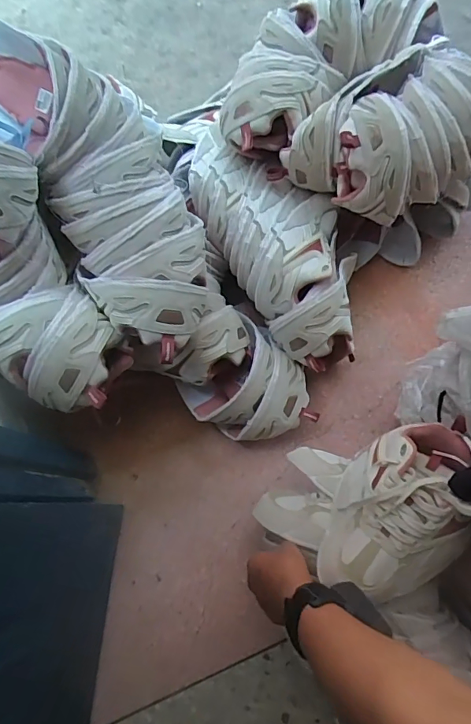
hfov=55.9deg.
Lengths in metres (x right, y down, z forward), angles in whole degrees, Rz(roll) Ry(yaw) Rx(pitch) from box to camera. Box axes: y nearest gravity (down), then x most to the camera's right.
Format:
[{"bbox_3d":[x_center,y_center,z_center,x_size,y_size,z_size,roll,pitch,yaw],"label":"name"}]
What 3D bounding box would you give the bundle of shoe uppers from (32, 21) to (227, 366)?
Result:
[{"bbox_3d":[-0.139,-0.207,0.543,0.174,0.108,0.397,-22,74,-4],"label":"bundle of shoe uppers"}]

